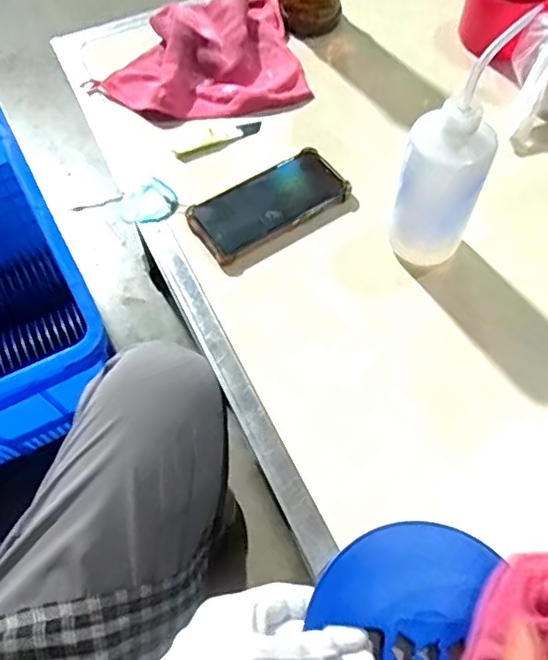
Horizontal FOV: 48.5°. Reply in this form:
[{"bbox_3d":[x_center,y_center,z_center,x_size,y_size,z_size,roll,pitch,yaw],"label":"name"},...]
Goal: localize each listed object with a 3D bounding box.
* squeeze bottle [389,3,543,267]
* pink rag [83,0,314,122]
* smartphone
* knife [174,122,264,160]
[{"bbox_3d":[0.146,-0.140,0.518,0.071,0.199,0.063,17,61,12],"label":"squeeze bottle"},{"bbox_3d":[-0.095,-0.328,0.724,0.247,0.043,0.191,-15,60,-7],"label":"pink rag"},{"bbox_3d":[-0.006,-0.132,0.627,0.162,0.009,0.080,-32,63,-17],"label":"smartphone"},{"bbox_3d":[-0.062,-0.215,0.685,0.104,0.012,0.021,-24,61,-13],"label":"knife"}]

